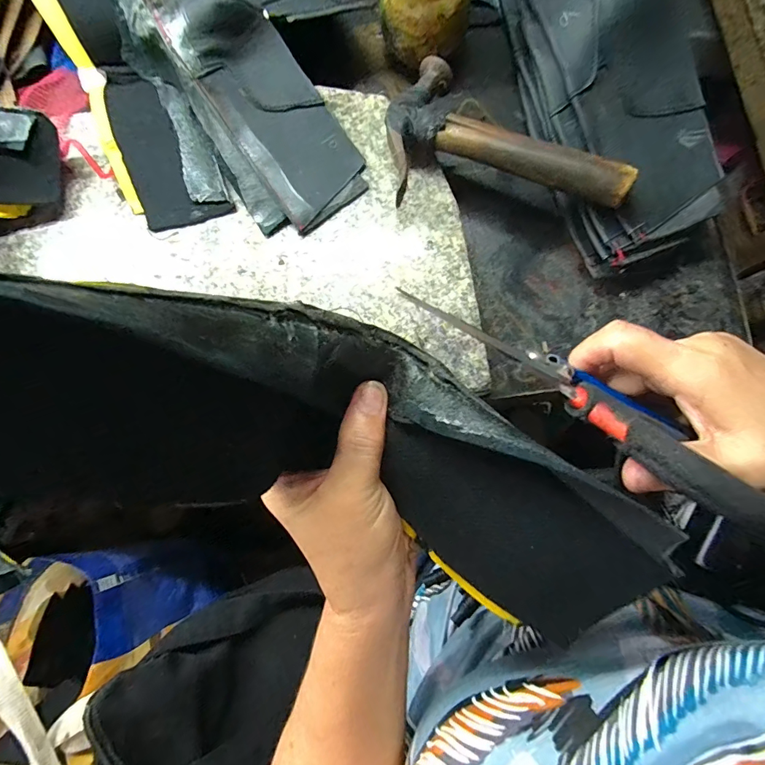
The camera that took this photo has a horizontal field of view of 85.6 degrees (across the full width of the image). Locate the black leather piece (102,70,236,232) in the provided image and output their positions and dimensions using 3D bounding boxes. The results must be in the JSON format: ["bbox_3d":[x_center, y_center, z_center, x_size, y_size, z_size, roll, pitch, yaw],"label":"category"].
[{"bbox_3d":[-0.174,-0.193,0.328,0.066,0.011,0.150,-22,81,-4],"label":"black leather piece"}]

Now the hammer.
[{"bbox_3d":[0.090,-0.178,0.309,0.183,0.044,0.115,16,80,2],"label":"hammer"}]

